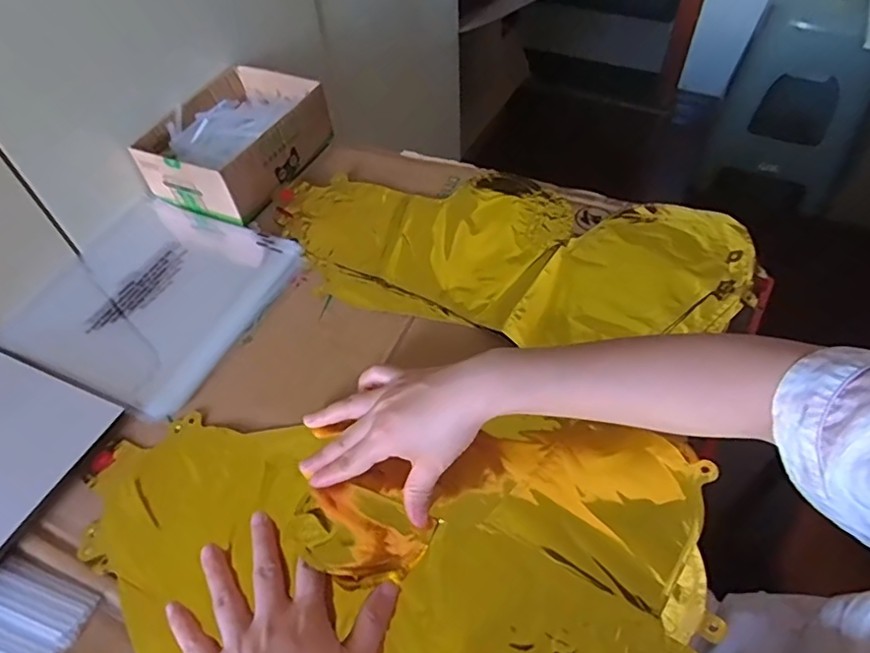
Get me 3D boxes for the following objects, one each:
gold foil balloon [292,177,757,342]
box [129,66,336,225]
[{"bbox_3d":[0.068,-0.079,0.549,0.444,0.017,0.203,12,54,12],"label":"gold foil balloon"},{"bbox_3d":[-0.225,-0.217,0.644,0.152,0.063,0.198,18,56,16],"label":"box"}]

